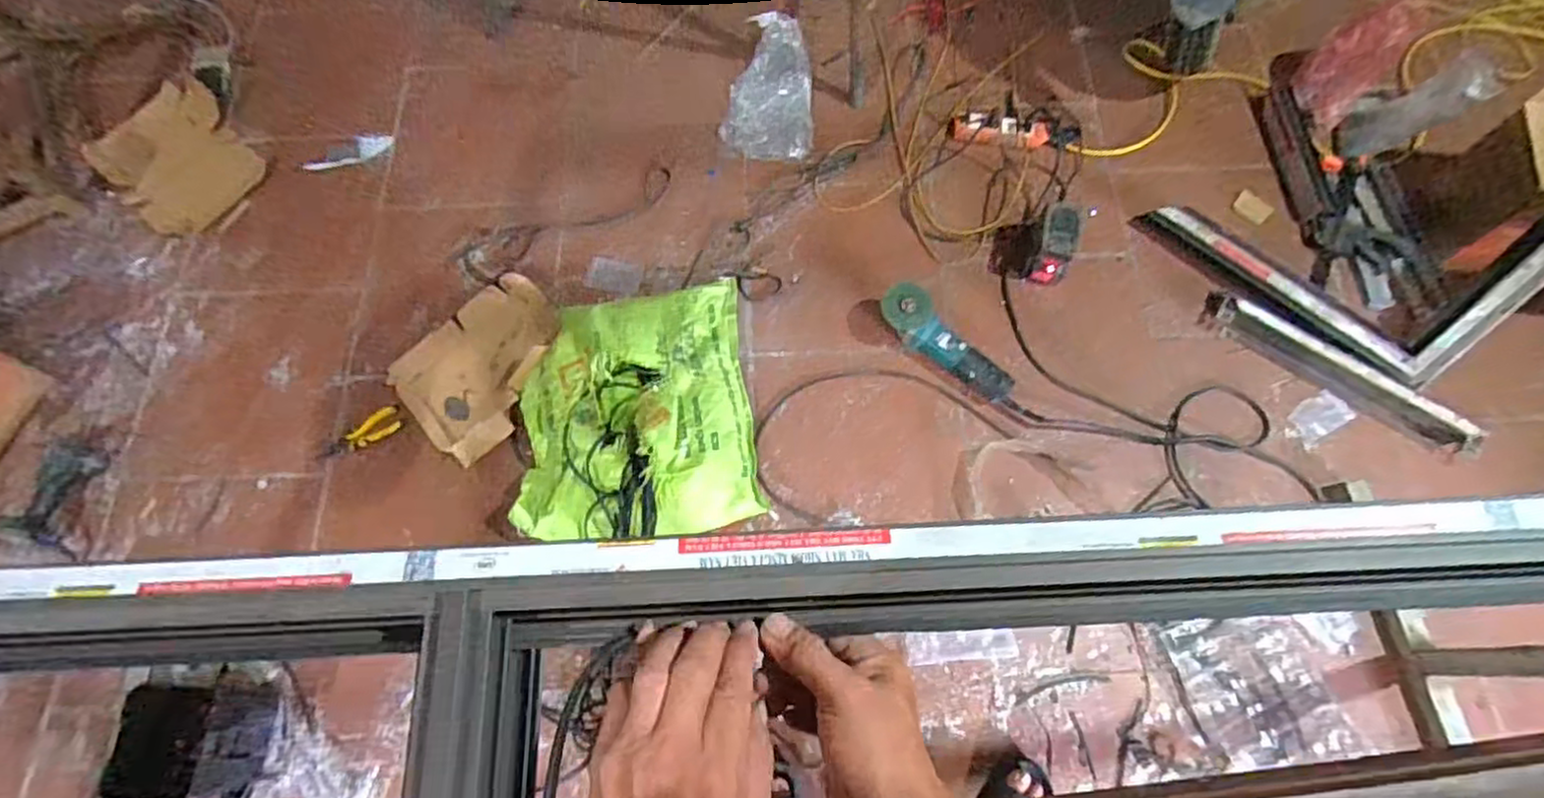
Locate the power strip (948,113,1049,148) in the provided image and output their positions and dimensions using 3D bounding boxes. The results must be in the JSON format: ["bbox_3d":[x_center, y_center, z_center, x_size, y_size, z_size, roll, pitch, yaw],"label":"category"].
[{"bbox_3d":[0.500,-0.590,1.584,0.216,0.035,0.070,4,70,3],"label":"power strip"}]

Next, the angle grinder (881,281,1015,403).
[{"bbox_3d":[0.328,-0.100,1.375,0.087,0.091,0.291,-43,74,-13],"label":"angle grinder"}]

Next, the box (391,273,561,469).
[{"bbox_3d":[-0.558,-0.067,1.427,0.334,0.031,0.284,-42,74,-13],"label":"box"}]

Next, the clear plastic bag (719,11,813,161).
[{"bbox_3d":[-0.003,-0.725,1.650,0.201,0.061,0.385,3,70,3],"label":"clear plastic bag"}]

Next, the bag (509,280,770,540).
[{"bbox_3d":[-0.255,0.016,1.351,0.423,0.105,0.486,-9,70,-1],"label":"bag"}]

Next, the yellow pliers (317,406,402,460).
[{"bbox_3d":[-0.791,0.067,1.390,0.157,0.013,0.060,-26,71,-8],"label":"yellow pliers"}]

